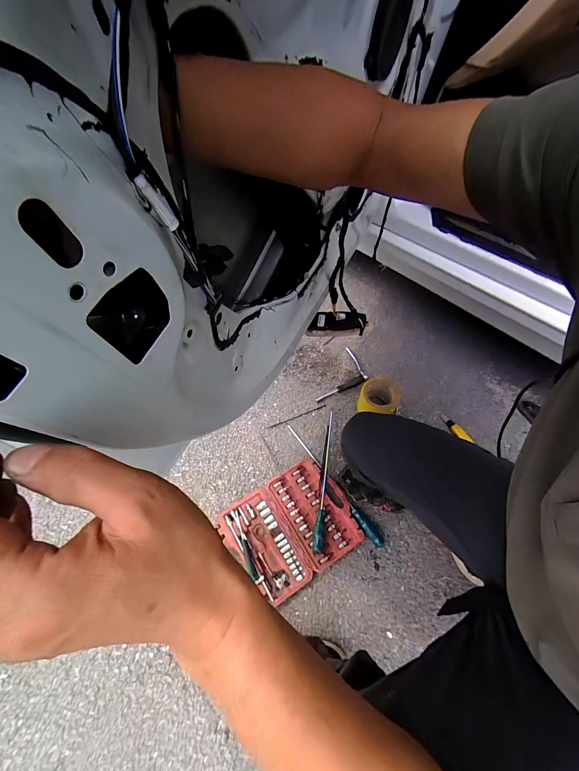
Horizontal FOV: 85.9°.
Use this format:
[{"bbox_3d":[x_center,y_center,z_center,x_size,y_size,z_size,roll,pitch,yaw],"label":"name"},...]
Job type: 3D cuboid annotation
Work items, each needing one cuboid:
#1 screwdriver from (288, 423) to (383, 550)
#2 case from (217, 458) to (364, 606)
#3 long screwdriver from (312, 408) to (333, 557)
[{"bbox_3d":[0.119,0.257,0.868,0.033,0.031,0.403,-29,62,-15],"label":"screwdriver"},{"bbox_3d":[-0.002,0.367,0.803,0.331,0.038,0.253,-29,62,-15],"label":"case"},{"bbox_3d":[0.096,0.242,0.857,0.031,0.026,0.389,6,58,5],"label":"long screwdriver"}]

